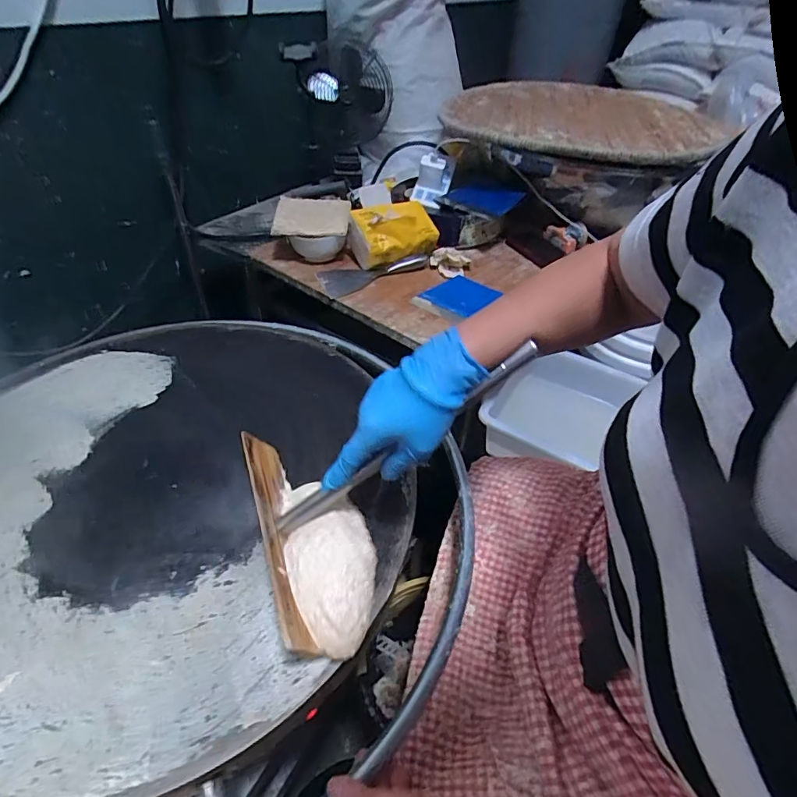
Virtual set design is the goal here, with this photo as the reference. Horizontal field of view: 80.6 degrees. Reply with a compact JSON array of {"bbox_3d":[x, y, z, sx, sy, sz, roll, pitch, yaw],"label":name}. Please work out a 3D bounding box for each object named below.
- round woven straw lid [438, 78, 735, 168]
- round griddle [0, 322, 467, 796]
[{"bbox_3d":[0.426,-0.646,1.074,0.584,0.035,0.646,28,48,23],"label":"round woven straw lid"},{"bbox_3d":[-0.258,0.123,0.513,0.629,0.059,0.644,2,43,-2],"label":"round griddle"}]

